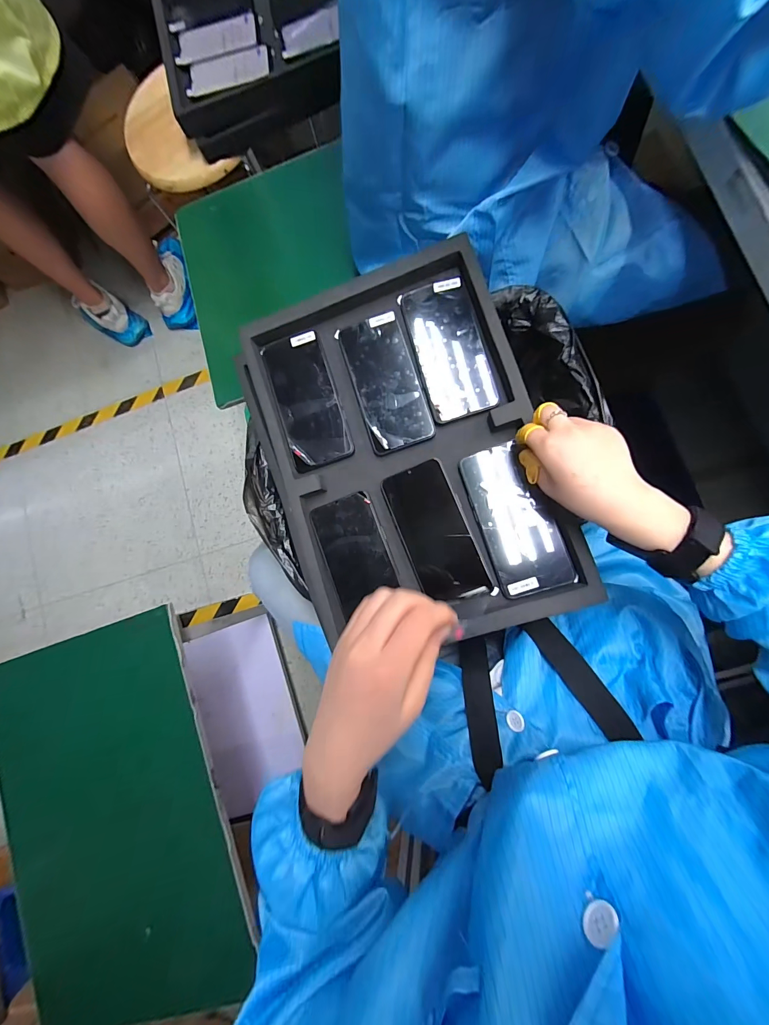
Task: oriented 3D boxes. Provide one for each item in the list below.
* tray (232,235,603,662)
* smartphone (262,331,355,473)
[{"bbox_3d":[0.020,-0.068,0.420,0.294,0.035,0.418,-20,83,6],"label":"tray"},{"bbox_3d":[-0.094,-0.137,0.443,0.073,0.016,0.163,-18,83,6],"label":"smartphone"}]

